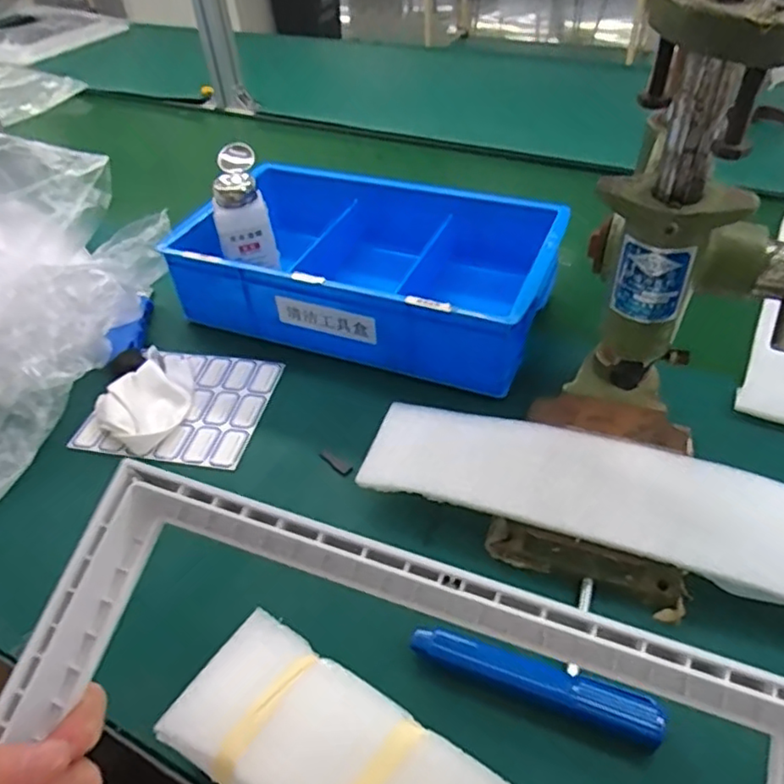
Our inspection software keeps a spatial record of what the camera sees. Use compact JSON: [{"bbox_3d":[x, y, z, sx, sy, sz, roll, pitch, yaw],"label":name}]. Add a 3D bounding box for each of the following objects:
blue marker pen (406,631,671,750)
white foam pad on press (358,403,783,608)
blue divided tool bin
[{"bbox_3d":[0.082,0.167,0.362,0.141,0.016,0.022,14,47,18],"label":"blue marker pen"},{"bbox_3d":[0.140,0.064,0.421,0.319,0.012,0.086,13,52,17],"label":"white foam pad on press"},{"bbox_3d":[-0.022,-0.122,0.612,0.334,0.092,0.195,14,47,18],"label":"blue divided tool bin"}]

